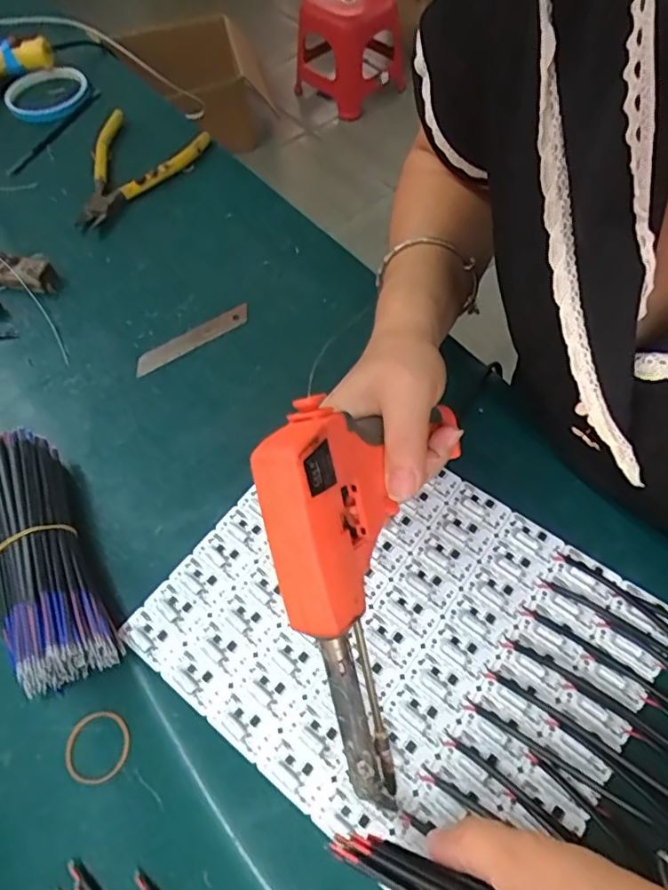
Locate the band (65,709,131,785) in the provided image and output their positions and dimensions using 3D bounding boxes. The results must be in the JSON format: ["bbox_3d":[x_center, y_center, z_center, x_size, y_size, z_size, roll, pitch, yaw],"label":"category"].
[{"bbox_3d":[-0.122,0.155,0.287,0.033,0.004,0.033,-1,59,2],"label":"band"}]

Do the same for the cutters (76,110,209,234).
[{"bbox_3d":[-0.219,-0.280,0.550,0.132,0.021,0.167,32,65,19],"label":"cutters"}]

